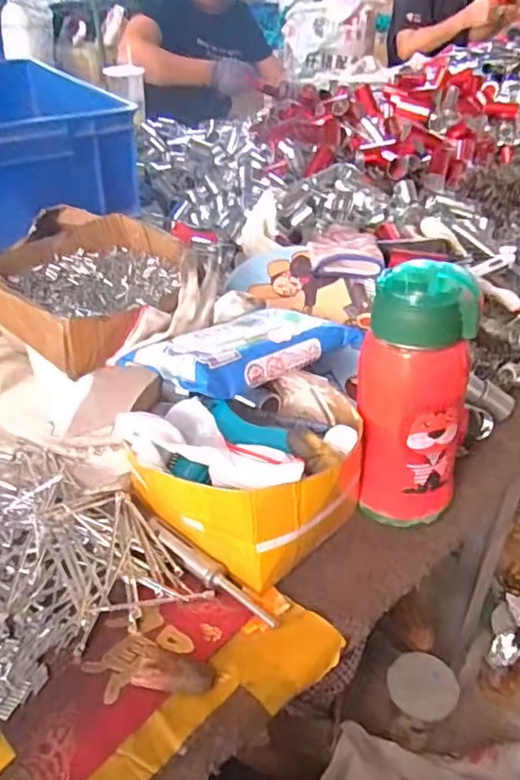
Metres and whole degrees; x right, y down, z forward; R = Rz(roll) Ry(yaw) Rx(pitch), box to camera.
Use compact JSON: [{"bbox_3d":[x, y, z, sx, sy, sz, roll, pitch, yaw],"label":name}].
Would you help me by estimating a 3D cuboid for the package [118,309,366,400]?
[{"bbox_3d":[-0.014,-0.046,0.490,0.170,0.032,0.106,-27,44,-29],"label":"package"}]

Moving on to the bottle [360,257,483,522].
[{"bbox_3d":[0.114,0.010,0.436,0.083,0.191,0.073,9,39,13],"label":"bottle"}]

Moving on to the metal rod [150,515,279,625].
[{"bbox_3d":[-0.039,0.133,0.431,0.126,0.013,0.018,27,46,32],"label":"metal rod"}]

